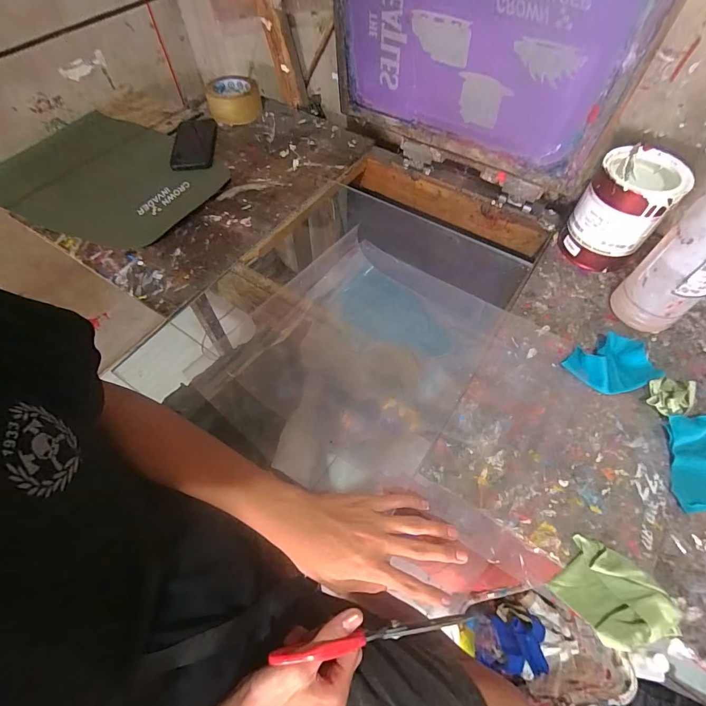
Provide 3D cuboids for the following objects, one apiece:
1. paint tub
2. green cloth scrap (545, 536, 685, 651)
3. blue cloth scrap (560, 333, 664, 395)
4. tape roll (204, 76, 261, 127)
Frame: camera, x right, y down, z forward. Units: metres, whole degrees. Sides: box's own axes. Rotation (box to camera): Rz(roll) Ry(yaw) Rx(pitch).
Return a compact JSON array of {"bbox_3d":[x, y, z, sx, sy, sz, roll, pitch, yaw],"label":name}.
[{"bbox_3d":[0.391,-0.209,0.554,0.105,0.134,0.110,0,59,1],"label":"paint tub"},{"bbox_3d":[0.249,0.232,0.353,0.096,0.022,0.075,37,66,20],"label":"green cloth scrap"},{"bbox_3d":[0.334,0.016,0.481,0.097,0.019,0.075,-21,61,-12],"label":"blue cloth scrap"},{"bbox_3d":[-0.265,-0.565,0.832,0.117,0.045,0.130,-13,60,-7],"label":"tape roll"}]

